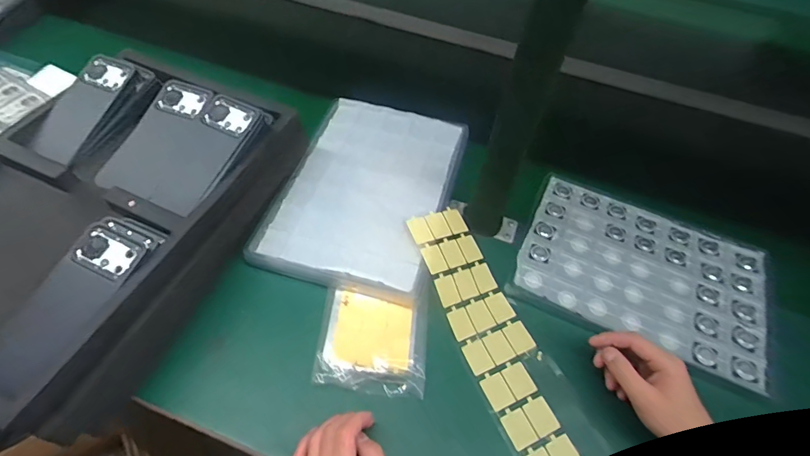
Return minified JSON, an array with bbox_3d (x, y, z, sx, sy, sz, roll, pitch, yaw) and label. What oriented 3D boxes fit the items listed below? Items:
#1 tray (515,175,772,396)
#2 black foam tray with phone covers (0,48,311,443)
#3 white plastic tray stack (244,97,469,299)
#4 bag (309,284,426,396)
[{"bbox_3d":[0.316,0.053,0.567,0.299,0.008,0.219,23,57,12],"label":"tray"},{"bbox_3d":[-0.360,-0.032,0.503,0.307,0.108,0.420,22,57,11],"label":"black foam tray with phone covers"},{"bbox_3d":[-0.050,-0.062,0.602,0.221,0.030,0.317,16,56,7],"label":"white plastic tray stack"},{"bbox_3d":[-0.038,0.123,0.483,0.115,0.012,0.119,2,55,-3],"label":"bag"}]

